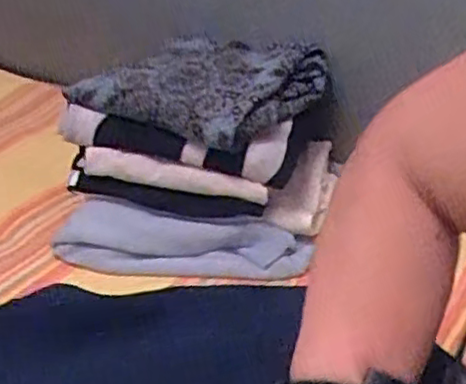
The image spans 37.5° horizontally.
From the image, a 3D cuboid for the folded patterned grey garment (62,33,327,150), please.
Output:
[{"bbox_3d":[-0.031,-0.120,0.724,0.241,0.061,0.169,21,40,23],"label":"folded patterned grey garment"}]

